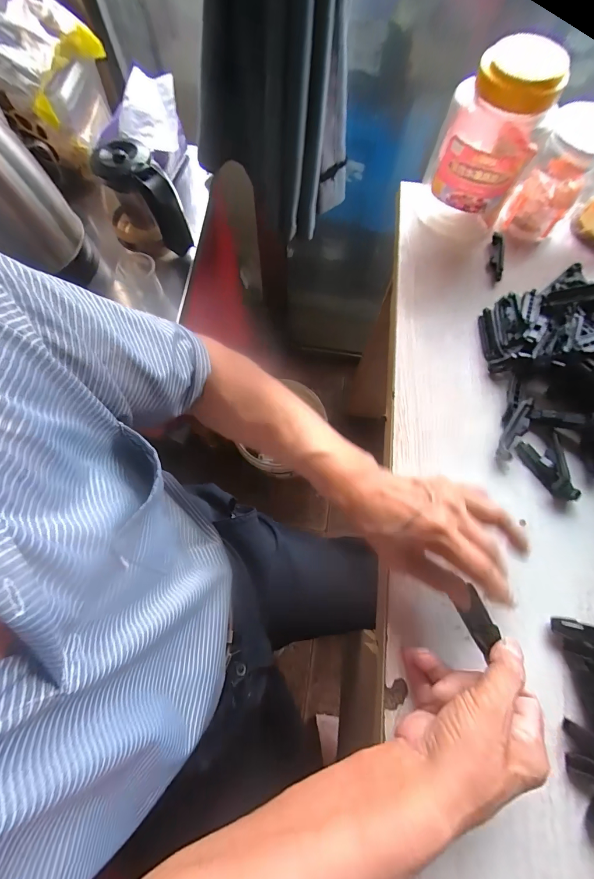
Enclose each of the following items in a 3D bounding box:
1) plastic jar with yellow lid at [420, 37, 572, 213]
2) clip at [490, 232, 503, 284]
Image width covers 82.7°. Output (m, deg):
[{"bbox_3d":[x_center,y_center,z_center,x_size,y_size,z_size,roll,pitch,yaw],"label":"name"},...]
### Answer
[{"bbox_3d":[0.215,-0.350,0.381,0.098,0.121,0.099,0,71,-1],"label":"plastic jar with yellow lid"},{"bbox_3d":[0.263,-0.244,0.444,0.012,0.018,0.064,5,71,1],"label":"clip"}]

